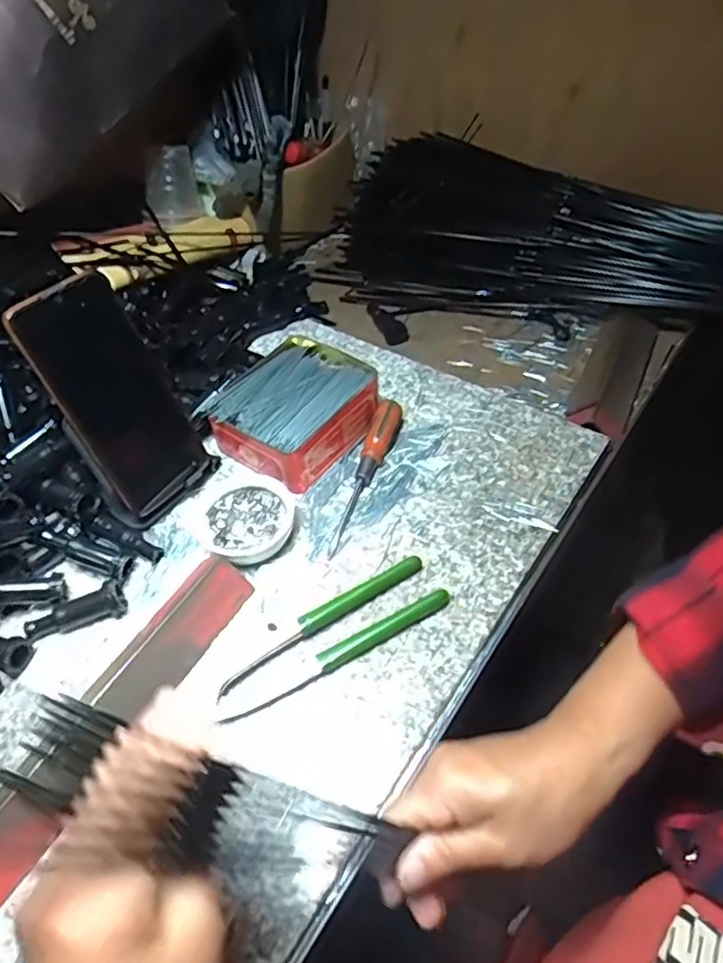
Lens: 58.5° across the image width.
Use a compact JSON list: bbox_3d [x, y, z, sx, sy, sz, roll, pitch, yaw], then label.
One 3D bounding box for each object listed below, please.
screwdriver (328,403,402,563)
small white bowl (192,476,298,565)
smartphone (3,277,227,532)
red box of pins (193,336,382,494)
[{"bbox_3d":[0.001,-0.008,0.516,0.021,0.022,0.150,15,53,16],"label":"screwdriver"},{"bbox_3d":[-0.090,0.025,0.494,0.074,0.015,0.084,-36,56,-24],"label":"small white bowl"},{"bbox_3d":[-0.173,-0.058,0.474,0.017,0.175,0.090,8,40,43],"label":"smartphone"},{"bbox_3d":[-0.055,-0.061,0.549,0.108,0.047,0.125,27,57,24],"label":"red box of pins"}]

